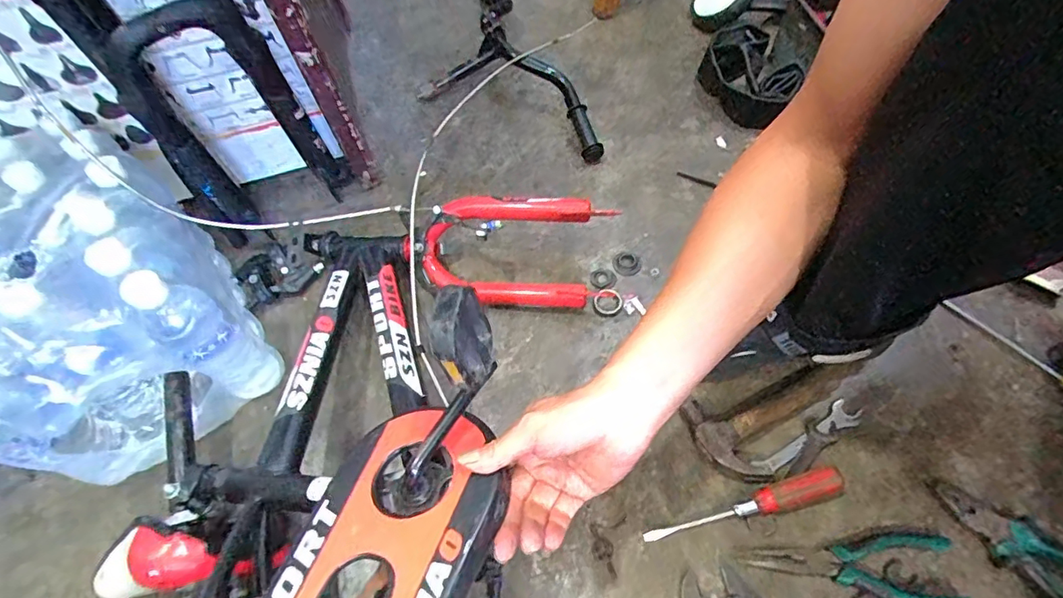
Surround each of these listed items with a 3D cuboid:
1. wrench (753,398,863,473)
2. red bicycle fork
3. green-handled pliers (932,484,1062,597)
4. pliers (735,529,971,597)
[{"bbox_3d":[0.304,0.154,0.564,0.140,0.004,0.029,-29,63,-12],"label":"wrench"},{"bbox_3d":[-0.035,-0.059,0.659,0.269,0.096,0.112,5,61,7],"label":"red bicycle fork"},{"bbox_3d":[0.482,0.252,0.476,0.193,0.031,0.050,36,69,21],"label":"green-handled pliers"},{"bbox_3d":[0.302,0.247,0.487,0.185,0.021,0.067,4,61,6],"label":"pliers"}]

